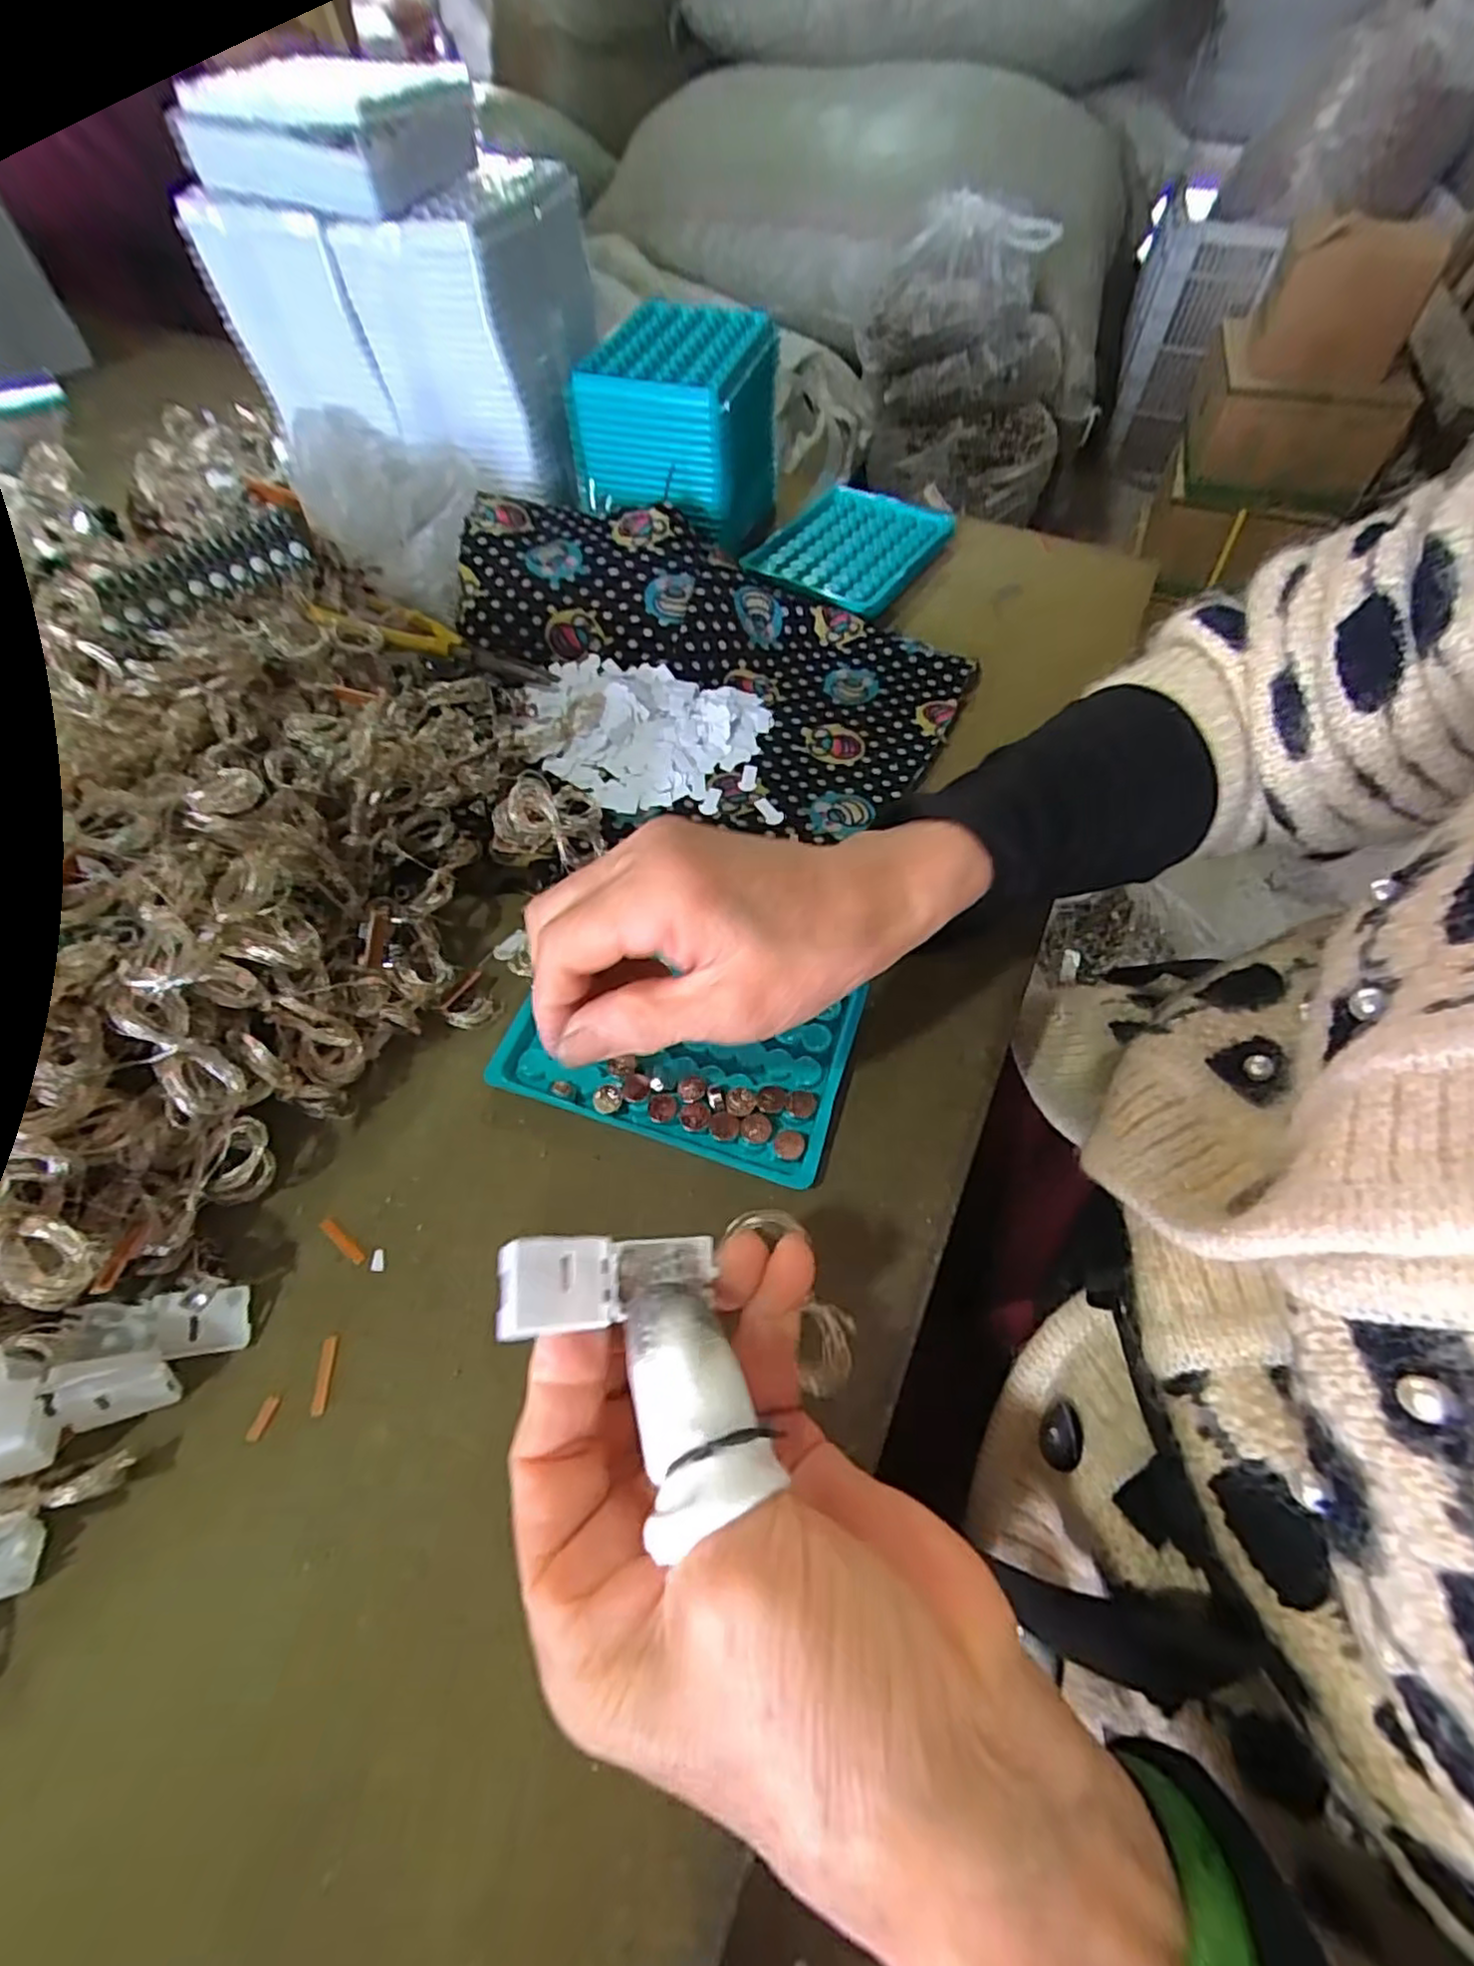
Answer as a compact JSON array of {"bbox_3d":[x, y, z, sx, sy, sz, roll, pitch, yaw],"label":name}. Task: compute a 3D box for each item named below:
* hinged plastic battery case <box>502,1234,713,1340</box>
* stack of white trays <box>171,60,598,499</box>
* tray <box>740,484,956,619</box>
[{"bbox_3d":[-0.031,0.070,0.172,0.054,0.012,0.019,8,51,-38],"label":"hinged plastic battery case"},{"bbox_3d":[-0.188,-0.400,0.414,0.189,0.144,0.124,7,57,3],"label":"stack of white trays"},{"bbox_3d":[0.073,-0.286,0.473,0.095,0.013,0.141,27,61,16],"label":"tray"}]

